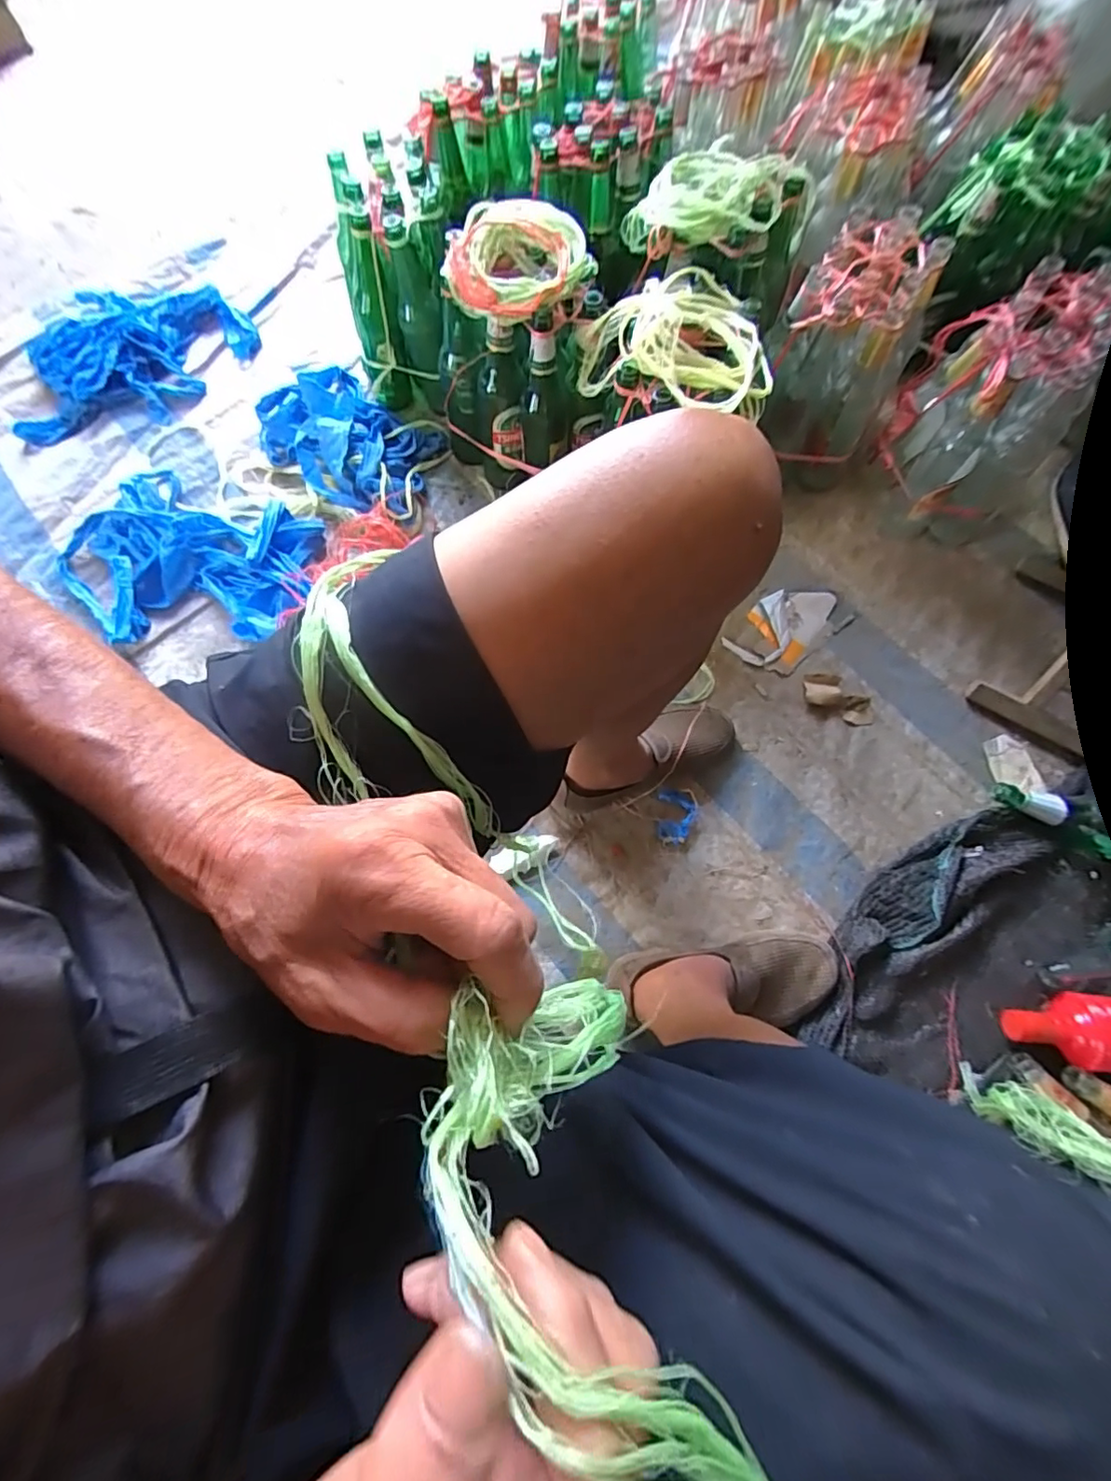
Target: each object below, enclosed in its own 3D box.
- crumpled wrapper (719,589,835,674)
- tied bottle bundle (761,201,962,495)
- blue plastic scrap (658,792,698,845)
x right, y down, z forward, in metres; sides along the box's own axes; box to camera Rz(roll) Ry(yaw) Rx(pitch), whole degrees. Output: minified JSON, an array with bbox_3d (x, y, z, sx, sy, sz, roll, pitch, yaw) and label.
[{"bbox_3d":[0.347,-0.175,0.839,0.100,0.018,0.182,43,76,13],"label":"crumpled wrapper"},{"bbox_3d":[0.426,-0.547,0.823,0.164,0.252,0.242,35,74,11],"label":"tied bottle bundle"},{"bbox_3d":[0.163,0.103,0.743,0.050,0.014,0.069,3,71,1],"label":"blue plastic scrap"}]

